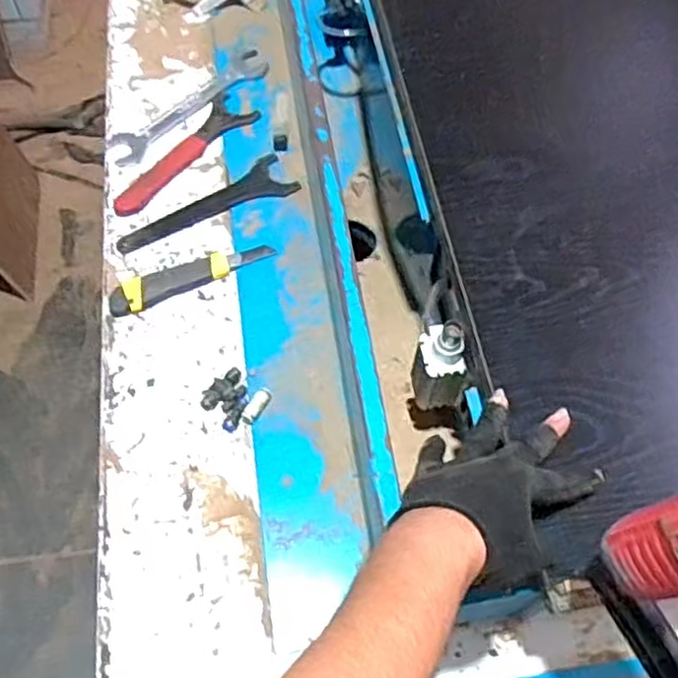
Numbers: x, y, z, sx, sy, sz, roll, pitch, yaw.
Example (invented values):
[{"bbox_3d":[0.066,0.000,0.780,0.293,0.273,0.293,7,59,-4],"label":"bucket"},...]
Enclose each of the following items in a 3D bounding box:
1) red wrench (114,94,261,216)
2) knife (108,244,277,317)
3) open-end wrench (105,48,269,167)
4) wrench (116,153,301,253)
[{"bbox_3d":[-0.213,-0.252,0.952,0.066,0.012,0.237,38,65,18],"label":"red wrench"},{"bbox_3d":[-0.174,-0.077,0.847,0.197,0.018,0.044,-20,63,-14],"label":"knife"},{"bbox_3d":[-0.209,-0.331,0.999,0.059,0.011,0.269,40,66,19],"label":"open-end wrench"},{"bbox_3d":[-0.168,-0.166,0.909,0.234,0.014,0.064,-29,65,-18],"label":"wrench"}]

